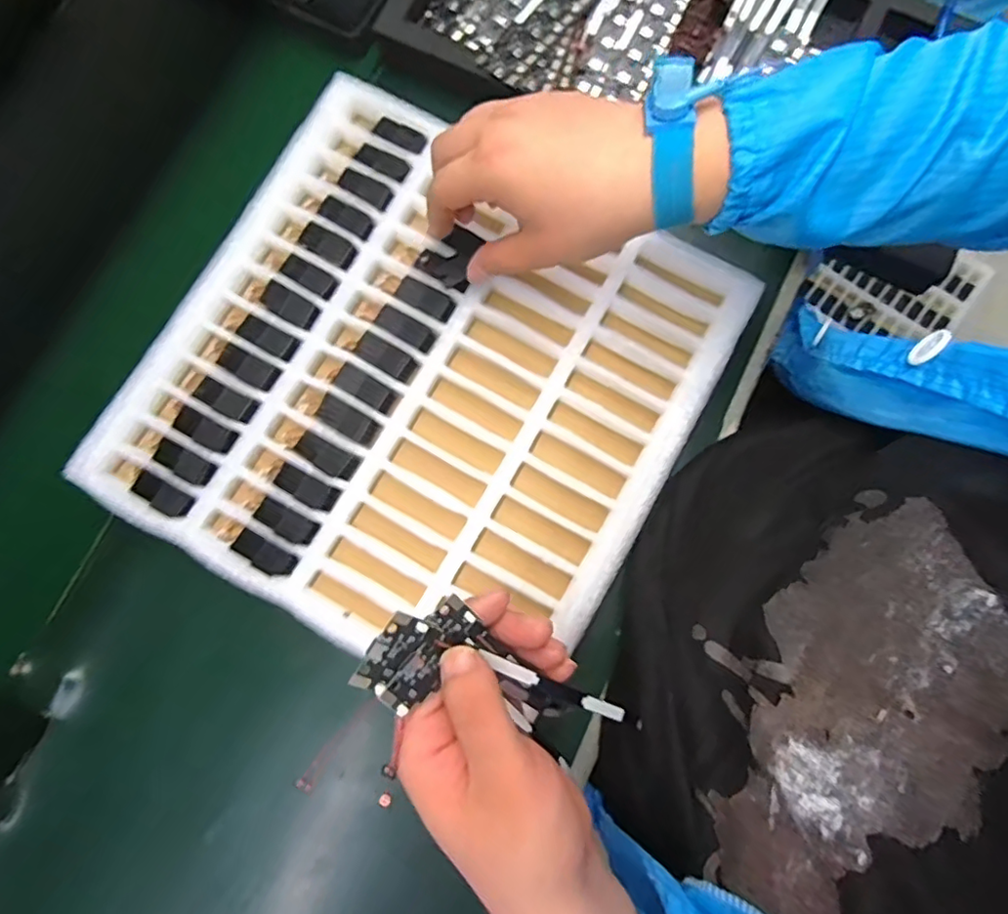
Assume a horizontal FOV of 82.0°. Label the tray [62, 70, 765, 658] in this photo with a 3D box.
[{"bbox_3d":[-0.056,-0.049,0.396,0.337,0.029,0.331,28,81,5],"label":"tray"}]

